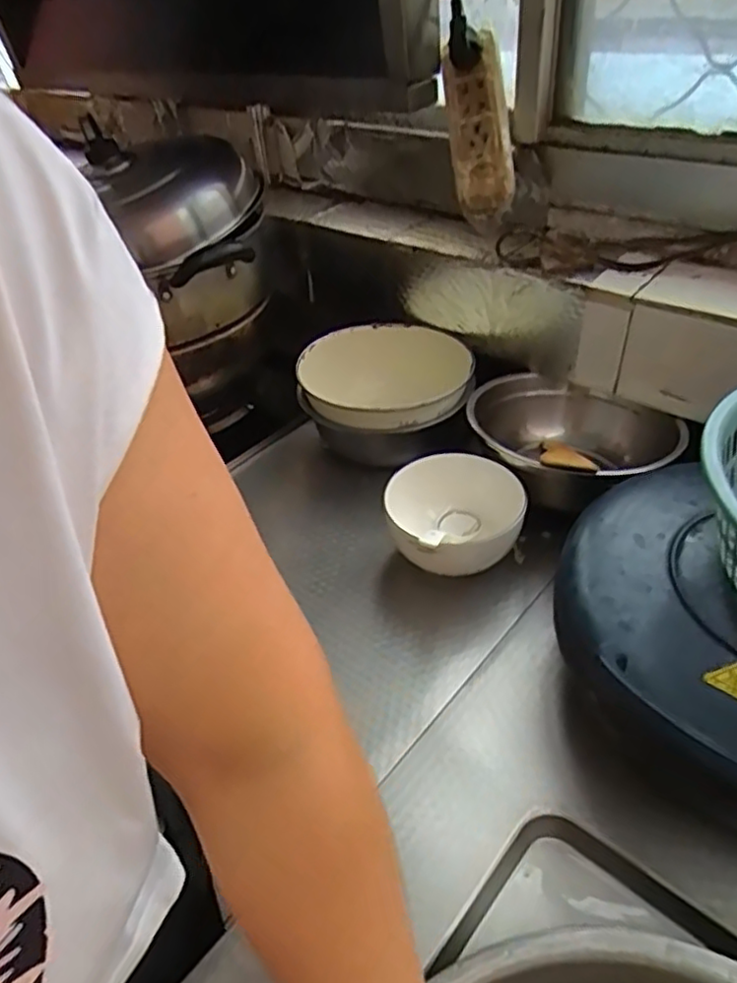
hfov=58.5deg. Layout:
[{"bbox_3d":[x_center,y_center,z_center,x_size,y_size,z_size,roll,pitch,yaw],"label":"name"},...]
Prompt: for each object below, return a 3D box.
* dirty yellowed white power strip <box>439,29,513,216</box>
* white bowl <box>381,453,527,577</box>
[{"bbox_3d":[0.123,-0.396,0.715,0.062,0.180,0.041,-8,0,-3],"label":"dirty yellowed white power strip"},{"bbox_3d":[0.081,0.032,0.628,0.121,0.079,0.122,-3,40,3],"label":"white bowl"}]

